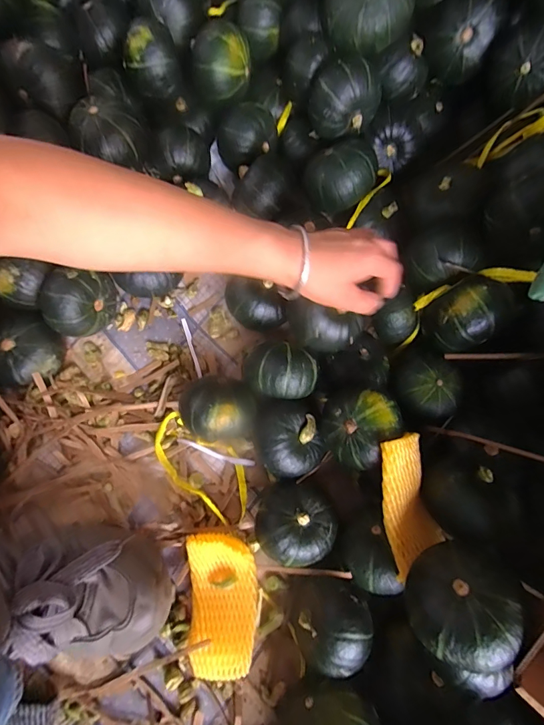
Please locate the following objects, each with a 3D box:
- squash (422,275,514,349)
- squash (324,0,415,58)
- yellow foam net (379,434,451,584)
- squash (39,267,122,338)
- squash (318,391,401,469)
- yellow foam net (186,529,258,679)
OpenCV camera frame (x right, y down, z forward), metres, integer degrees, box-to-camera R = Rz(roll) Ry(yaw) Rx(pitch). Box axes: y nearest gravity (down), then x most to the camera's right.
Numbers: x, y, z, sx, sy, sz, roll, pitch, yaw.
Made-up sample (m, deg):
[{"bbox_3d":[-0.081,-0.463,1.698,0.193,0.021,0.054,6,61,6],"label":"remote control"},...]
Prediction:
[{"bbox_3d":[0.228,-0.055,0.443,0.084,0.072,0.073,-32,78,-9],"label":"squash"},{"bbox_3d":[0.115,-0.423,0.454,0.099,0.075,0.078,15,75,2],"label":"squash"},{"bbox_3d":[0.138,0.139,0.381,0.058,0.031,0.129,-7,89,-3],"label":"yellow foam net"},{"bbox_3d":[-0.242,-0.073,0.474,0.069,0.072,0.082,10,75,1],"label":"squash"},{"bbox_3d":[0.090,0.067,0.411,0.068,0.055,0.078,35,77,7],"label":"squash"},{"bbox_3d":[-0.052,0.260,0.417,0.076,0.043,0.140,-5,75,-3],"label":"yellow foam net"}]

